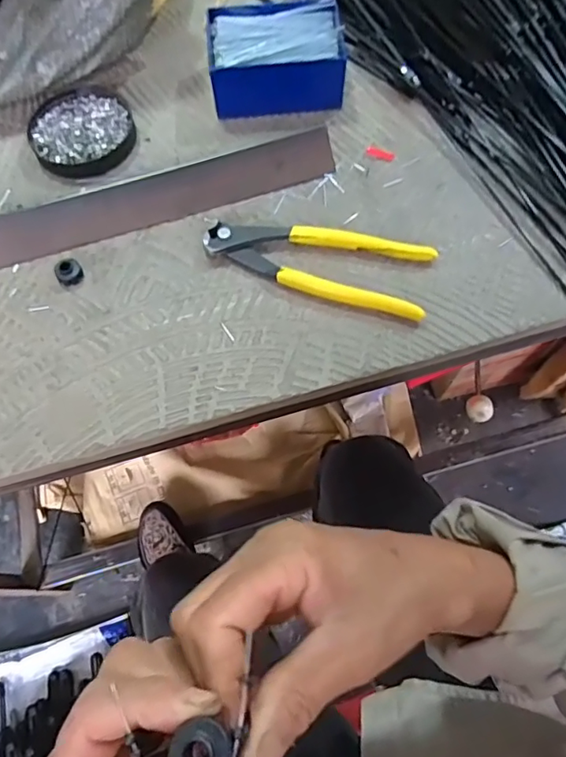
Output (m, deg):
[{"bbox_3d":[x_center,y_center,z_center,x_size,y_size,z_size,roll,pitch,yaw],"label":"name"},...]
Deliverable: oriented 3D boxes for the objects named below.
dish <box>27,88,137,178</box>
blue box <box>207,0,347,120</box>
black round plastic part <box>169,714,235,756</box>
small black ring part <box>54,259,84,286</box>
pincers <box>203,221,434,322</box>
[{"bbox_3d":[-0.165,-0.206,0.441,0.081,0.010,0.089,-1,68,2],"label":"dish"},{"bbox_3d":[-0.006,-0.269,0.448,0.107,0.038,0.083,-5,68,0],"label":"blue box"},{"bbox_3d":[-0.024,0.111,0.156,0.018,0.004,0.017,-21,69,-7],"label":"black round plastic part"},{"bbox_3d":[-0.154,-0.077,0.385,0.018,0.012,0.014,-29,70,-10],"label":"small black ring part"},{"bbox_3d":[0.023,-0.085,0.385,0.161,0.011,0.057,13,69,7],"label":"pincers"}]

